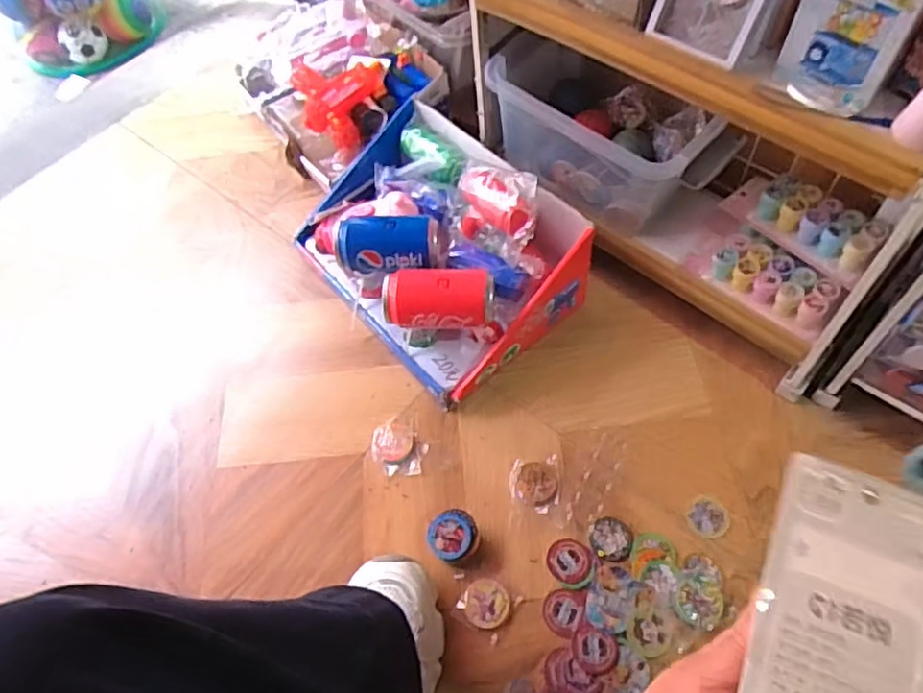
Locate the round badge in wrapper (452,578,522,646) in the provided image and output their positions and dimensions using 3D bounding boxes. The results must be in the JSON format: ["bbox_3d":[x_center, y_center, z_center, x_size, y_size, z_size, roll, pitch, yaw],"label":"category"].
[{"bbox_3d":[0.026,0.272,0.665,0.054,0.009,0.052,28,65,20],"label":"round badge in wrapper"}]

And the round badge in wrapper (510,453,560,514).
[{"bbox_3d":[0.086,0.159,0.726,0.054,0.008,0.065,-5,58,2],"label":"round badge in wrapper"}]

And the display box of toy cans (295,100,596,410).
[{"bbox_3d":[-0.041,-0.132,0.810,0.233,0.180,0.346,-39,63,-18],"label":"display box of toy cans"}]

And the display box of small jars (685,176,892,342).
[{"bbox_3d":[0.357,-0.110,0.710,0.173,0.076,0.128,37,68,23],"label":"display box of small jars"}]

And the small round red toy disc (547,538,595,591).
[{"bbox_3d":[0.118,0.232,0.680,0.046,0.004,0.053,-31,61,-14],"label":"small round red toy disc"}]

